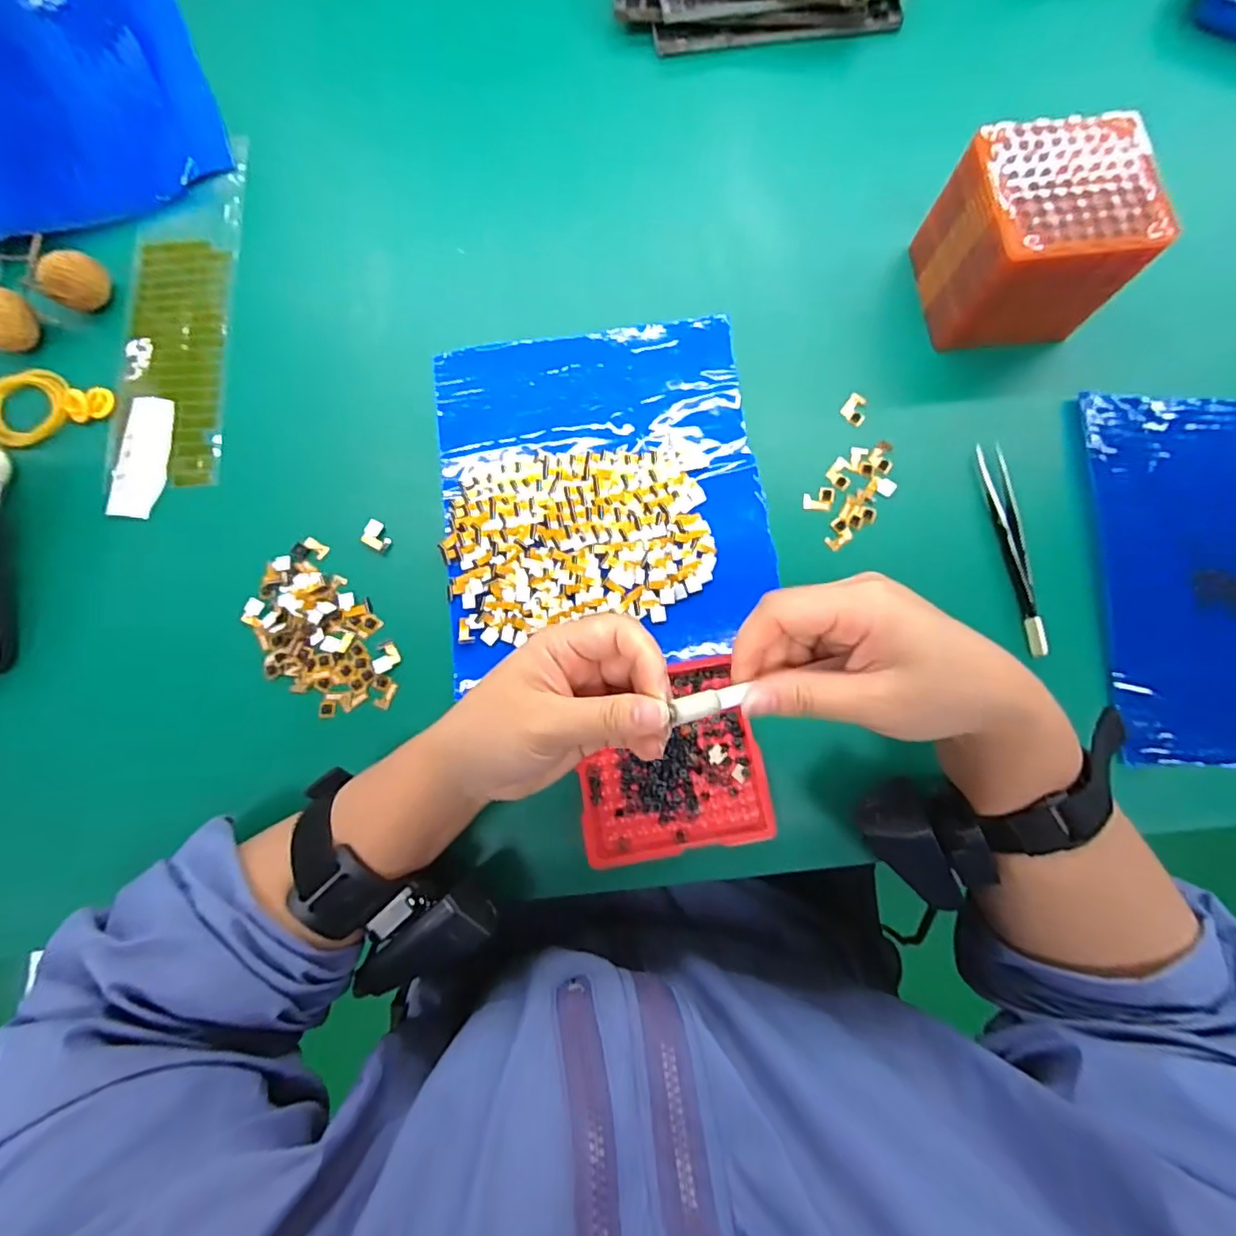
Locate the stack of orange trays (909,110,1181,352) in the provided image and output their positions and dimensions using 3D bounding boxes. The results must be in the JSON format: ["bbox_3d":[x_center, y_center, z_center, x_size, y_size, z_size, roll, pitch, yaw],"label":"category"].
[{"bbox_3d":[0.242,-0.221,0.352,0.088,0.078,0.083,-6,78,-1],"label":"stack of orange trays"}]

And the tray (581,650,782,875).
[{"bbox_3d":[0.028,0.076,0.325,0.097,0.011,0.099,-8,78,-1],"label":"tray"}]

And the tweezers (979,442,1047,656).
[{"bbox_3d":[0.231,-0.042,0.349,0.014,0.010,0.128,-3,78,0],"label":"tweezers"}]

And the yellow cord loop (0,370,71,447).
[{"bbox_3d":[-0.389,-0.142,0.390,0.054,0.011,0.054,-39,81,-7],"label":"yellow cord loop"}]

